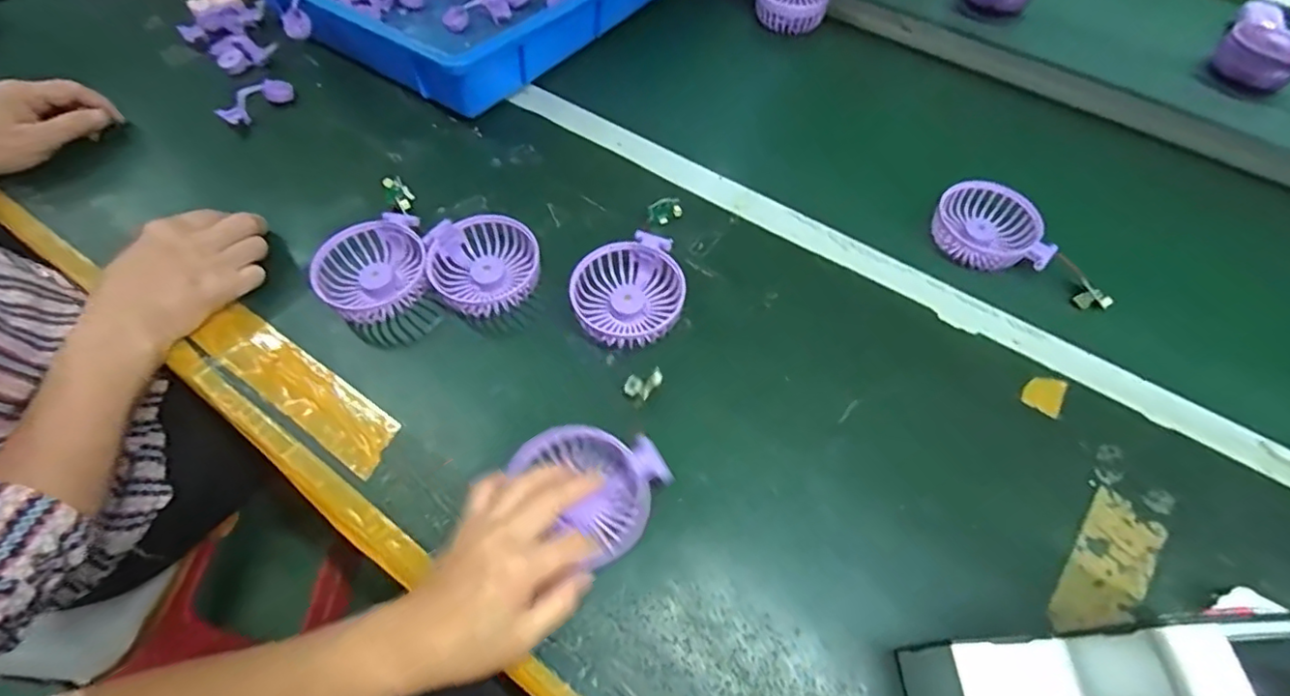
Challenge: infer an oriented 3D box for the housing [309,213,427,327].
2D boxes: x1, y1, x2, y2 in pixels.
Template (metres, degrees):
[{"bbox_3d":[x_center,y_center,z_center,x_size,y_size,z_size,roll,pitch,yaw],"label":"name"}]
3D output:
[{"bbox_3d":[-0.225,-0.065,0.493,0.090,0.032,0.080,-32,65,-16],"label":"housing"}]

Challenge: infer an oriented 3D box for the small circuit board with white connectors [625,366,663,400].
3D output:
[{"bbox_3d":[-0.001,0.029,0.446,0.030,0.013,0.019,-18,62,-9],"label":"small circuit board with white connectors"}]

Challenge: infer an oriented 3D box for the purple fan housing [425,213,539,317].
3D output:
[{"bbox_3d":[-0.137,-0.072,0.501,0.088,0.028,0.084,-5,61,-2],"label":"purple fan housing"}]

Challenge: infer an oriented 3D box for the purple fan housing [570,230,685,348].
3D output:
[{"bbox_3d":[-0.012,-0.044,0.483,0.091,0.030,0.084,0,61,1],"label":"purple fan housing"}]

